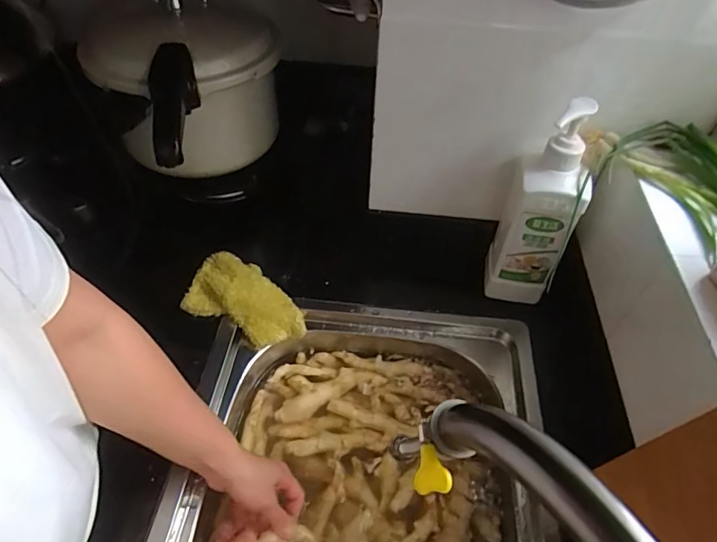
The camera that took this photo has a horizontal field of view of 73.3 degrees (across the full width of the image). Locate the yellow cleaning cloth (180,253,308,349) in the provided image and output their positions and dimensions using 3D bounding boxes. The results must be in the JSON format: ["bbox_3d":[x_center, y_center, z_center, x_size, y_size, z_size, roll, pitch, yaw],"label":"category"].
[{"bbox_3d":[-0.151,0.041,0.654,0.165,0.021,0.094,26,72,9],"label":"yellow cleaning cloth"}]

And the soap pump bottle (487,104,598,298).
[{"bbox_3d":[0.223,-0.076,0.591,0.075,0.271,0.070,10,50,7],"label":"soap pump bottle"}]

